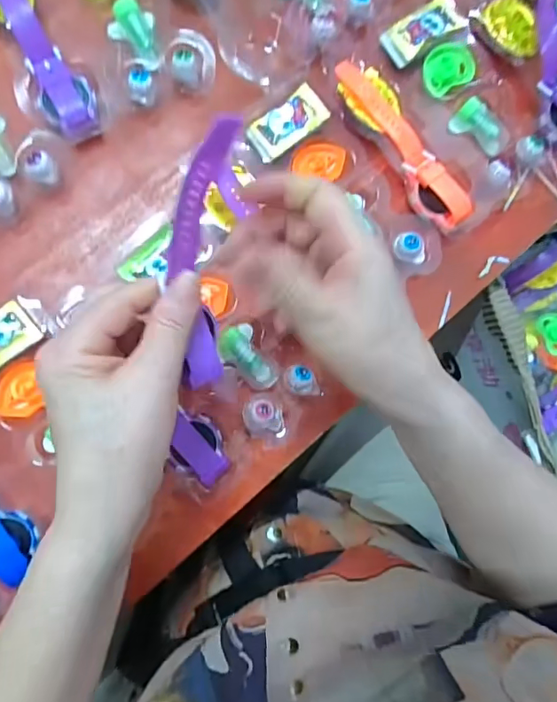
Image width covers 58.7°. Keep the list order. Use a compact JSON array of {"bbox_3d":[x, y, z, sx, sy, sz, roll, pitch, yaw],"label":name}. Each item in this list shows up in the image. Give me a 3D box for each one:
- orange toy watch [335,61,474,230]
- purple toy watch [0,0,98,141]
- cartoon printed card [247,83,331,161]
[{"bbox_3d":[0.092,-0.155,0.377,0.031,0.016,0.144,-37,92,-9],"label":"orange toy watch"},{"bbox_3d":[-0.169,-0.213,0.344,0.033,0.021,0.138,-32,91,-9],"label":"purple toy watch"},{"bbox_3d":[0.006,-0.171,0.369,0.061,0.010,0.032,-36,91,-9],"label":"cartoon printed card"}]

